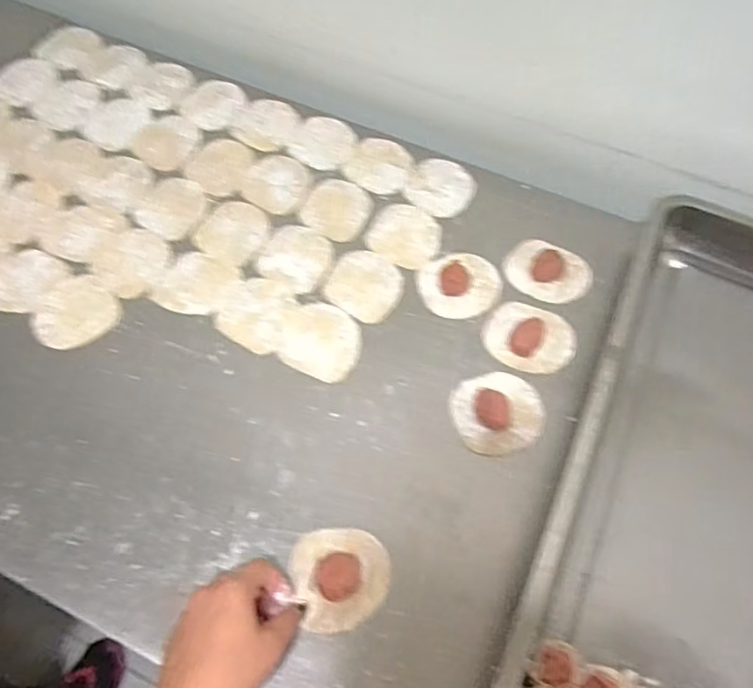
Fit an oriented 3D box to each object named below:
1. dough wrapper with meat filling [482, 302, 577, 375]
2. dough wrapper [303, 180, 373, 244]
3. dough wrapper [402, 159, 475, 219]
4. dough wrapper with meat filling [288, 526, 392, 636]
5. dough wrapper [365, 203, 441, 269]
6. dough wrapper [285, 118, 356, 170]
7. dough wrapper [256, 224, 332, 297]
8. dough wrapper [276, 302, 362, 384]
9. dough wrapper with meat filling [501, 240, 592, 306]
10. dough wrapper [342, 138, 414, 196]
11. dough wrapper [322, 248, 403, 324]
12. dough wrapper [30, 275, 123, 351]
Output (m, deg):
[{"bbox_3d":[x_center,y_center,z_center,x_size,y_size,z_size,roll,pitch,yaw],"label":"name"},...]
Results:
[{"bbox_3d":[0.152,-0.007,0.619,0.081,0.009,0.082,2,59,-3],"label":"dough wrapper with meat filling"},{"bbox_3d":[-0.044,-0.154,0.709,0.075,0.004,0.086,22,60,9],"label":"dough wrapper"},{"bbox_3d":[0.076,-0.183,0.729,0.075,0.004,0.086,22,60,9],"label":"dough wrapper"},{"bbox_3d":[-0.027,0.181,0.489,0.074,0.009,0.076,2,59,-3],"label":"dough wrapper with meat filling"},{"bbox_3d":[0.032,-0.120,0.689,0.079,0.005,0.086,2,59,-3],"label":"dough wrapper"},{"bbox_3d":[-0.063,-0.244,0.761,0.075,0.004,0.086,22,60,9],"label":"dough wrapper"},{"bbox_3d":[-0.084,-0.092,0.671,0.073,0.004,0.079,2,59,-3],"label":"dough wrapper"},{"bbox_3d":[-0.055,-0.005,0.613,0.085,0.006,0.080,2,59,-3],"label":"dough wrapper"},{"bbox_3d":[0.181,-0.075,0.663,0.087,0.010,0.067,32,62,14],"label":"dough wrapper with meat filling"},{"bbox_3d":[0.005,-0.211,0.746,0.077,0.004,0.088,21,60,9],"label":"dough wrapper"},{"bbox_3d":[-0.012,-0.062,0.654,0.082,0.004,0.078,2,59,-3],"label":"dough wrapper"},{"bbox_3d":[-0.294,-0.030,0.612,0.072,0.004,0.076,36,63,16],"label":"dough wrapper"}]

